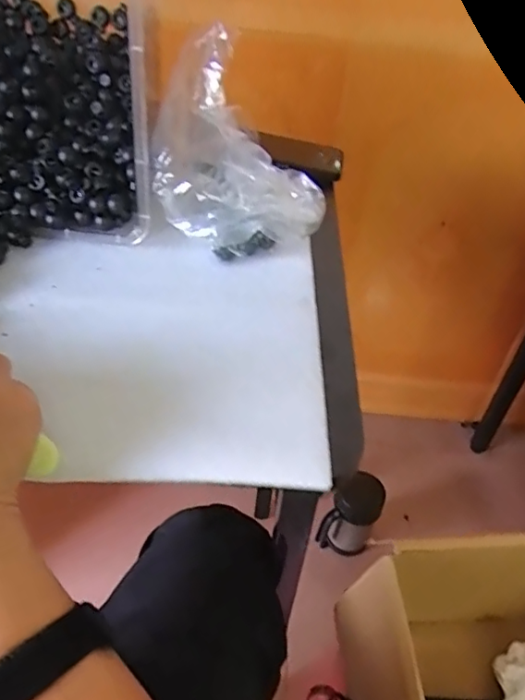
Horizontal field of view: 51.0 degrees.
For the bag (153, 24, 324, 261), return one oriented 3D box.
[{"bbox_3d":[-0.022,-0.179,0.483,0.141,0.112,0.175,-1,44,-7],"label":"bag"}]

